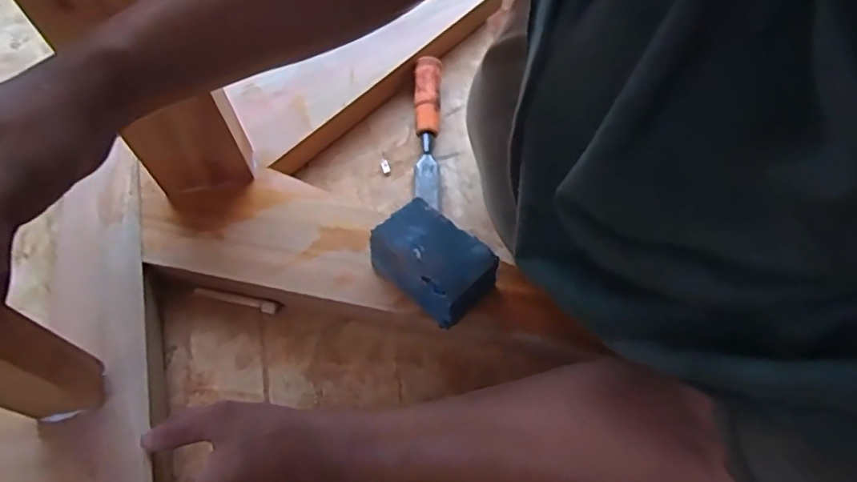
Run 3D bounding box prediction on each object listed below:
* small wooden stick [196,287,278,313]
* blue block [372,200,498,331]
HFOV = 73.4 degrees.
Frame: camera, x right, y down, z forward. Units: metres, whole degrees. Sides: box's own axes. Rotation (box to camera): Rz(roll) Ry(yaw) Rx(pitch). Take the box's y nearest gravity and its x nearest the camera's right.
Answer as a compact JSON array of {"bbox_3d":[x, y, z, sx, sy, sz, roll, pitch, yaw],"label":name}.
[{"bbox_3d":[-0.163,0.050,0.487,0.071,0.007,0.010,13,61,3],"label":"small wooden stick"},{"bbox_3d":[0.003,0.020,0.441,0.091,0.056,0.058,35,67,15],"label":"blue block"}]

